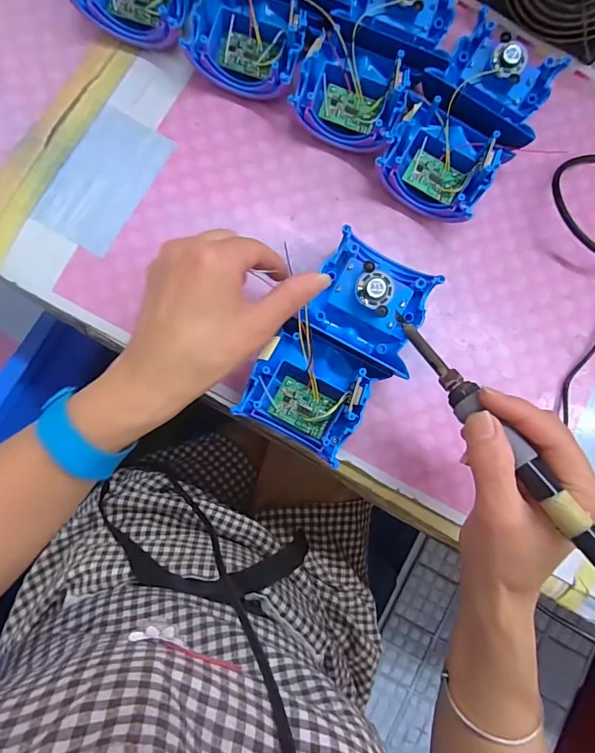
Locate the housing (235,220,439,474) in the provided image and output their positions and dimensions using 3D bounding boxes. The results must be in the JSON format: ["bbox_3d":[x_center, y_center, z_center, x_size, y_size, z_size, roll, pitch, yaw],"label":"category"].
[{"bbox_3d":[0.032,-0.021,0.299,0.085,0.033,0.150,33,84,-2],"label":"housing"}]

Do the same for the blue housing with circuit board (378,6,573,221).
[{"bbox_3d":[0.132,-0.200,0.328,0.089,0.041,0.156,32,82,-2],"label":"blue housing with circuit board"}]

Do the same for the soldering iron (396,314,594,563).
[{"bbox_3d":[0.114,0.039,0.222,0.015,0.014,0.204,-29,60,-6],"label":"soldering iron"}]

